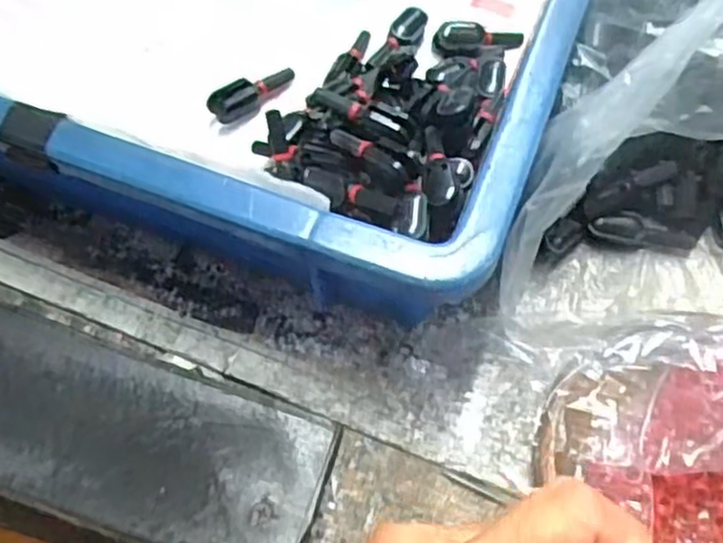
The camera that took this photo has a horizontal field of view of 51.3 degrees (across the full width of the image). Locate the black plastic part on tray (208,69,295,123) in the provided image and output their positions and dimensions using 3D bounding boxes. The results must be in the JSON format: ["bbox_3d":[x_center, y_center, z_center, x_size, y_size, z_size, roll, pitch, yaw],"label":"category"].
[{"bbox_3d":[-0.048,-0.079,0.330,0.011,0.015,0.042,41,70,18],"label":"black plastic part on tray"}]

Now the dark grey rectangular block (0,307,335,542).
[{"bbox_3d":[-0.118,0.048,0.270,0.211,0.007,0.059,17,64,8],"label":"dark grey rectangular block"}]

